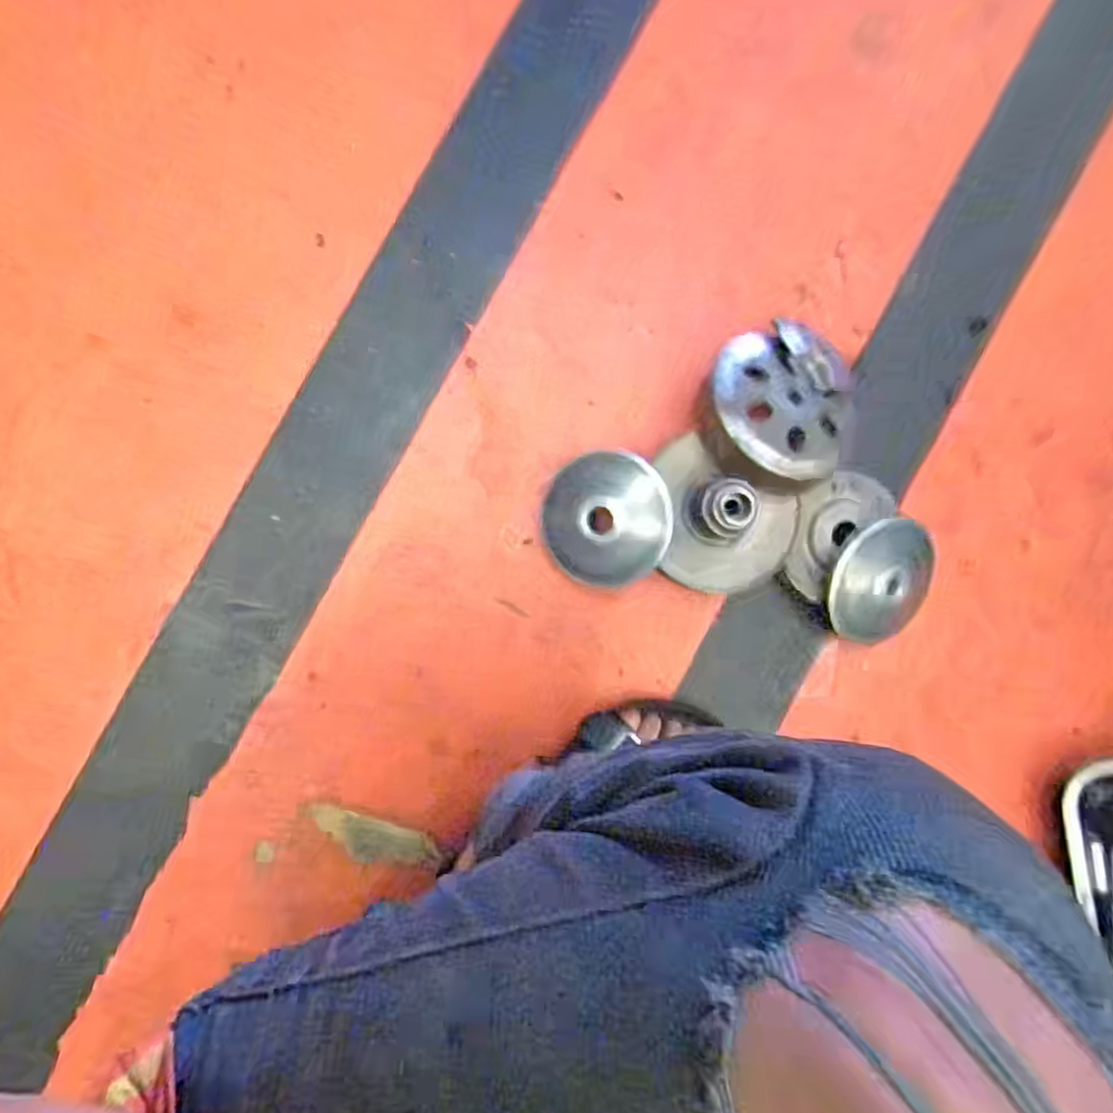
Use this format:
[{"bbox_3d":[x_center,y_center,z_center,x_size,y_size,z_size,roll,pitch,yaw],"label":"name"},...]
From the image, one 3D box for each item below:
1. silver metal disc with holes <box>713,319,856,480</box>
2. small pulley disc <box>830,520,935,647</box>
[{"bbox_3d":[0.187,-0.125,0.577,0.124,0.032,0.116,0,90,-4],"label":"silver metal disc with holes"},{"bbox_3d":[0.276,0.025,0.611,0.103,0.014,0.101,-5,114,-13],"label":"small pulley disc"}]

